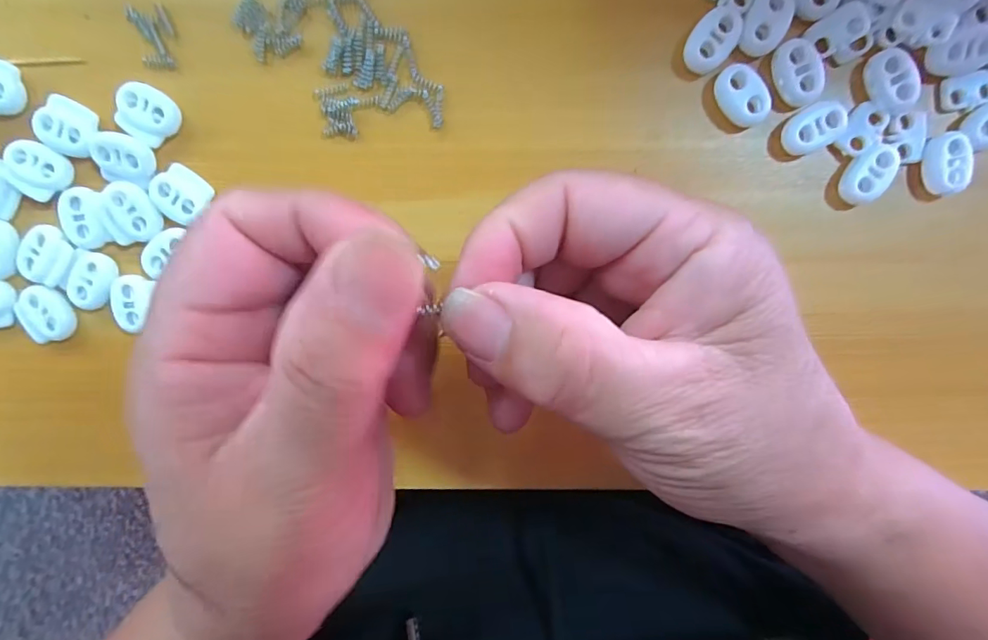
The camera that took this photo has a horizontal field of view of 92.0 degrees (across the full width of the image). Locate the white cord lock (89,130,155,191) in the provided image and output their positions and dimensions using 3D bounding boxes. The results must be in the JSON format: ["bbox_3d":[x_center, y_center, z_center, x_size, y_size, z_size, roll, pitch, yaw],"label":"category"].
[{"bbox_3d":[-0.135,-0.058,0.172,0.021,0.005,0.017,12,98,-1],"label":"white cord lock"}]

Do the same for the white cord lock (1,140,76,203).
[{"bbox_3d":[-0.167,-0.055,0.175,0.020,0.006,0.019,23,98,-3],"label":"white cord lock"}]

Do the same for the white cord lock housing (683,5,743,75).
[{"bbox_3d":[0.077,-0.098,0.167,0.015,0.004,0.022,38,97,-5],"label":"white cord lock housing"}]

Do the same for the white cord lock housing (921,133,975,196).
[{"bbox_3d":[0.163,-0.056,0.171,0.013,0.006,0.021,-11,98,2],"label":"white cord lock housing"}]

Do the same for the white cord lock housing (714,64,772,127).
[{"bbox_3d":[0.088,-0.079,0.169,0.014,0.004,0.022,-40,96,6],"label":"white cord lock housing"}]

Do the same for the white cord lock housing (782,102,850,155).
[{"bbox_3d":[0.114,-0.069,0.171,0.021,0.005,0.015,-24,98,4],"label":"white cord lock housing"}]

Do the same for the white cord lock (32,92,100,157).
[{"bbox_3d":[-0.153,-0.069,0.172,0.022,0.005,0.018,28,98,-4],"label":"white cord lock"}]

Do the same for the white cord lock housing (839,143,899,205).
[{"bbox_3d":[0.136,-0.053,0.172,0.014,0.006,0.022,34,97,-4],"label":"white cord lock housing"}]

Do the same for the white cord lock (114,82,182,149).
[{"bbox_3d":[-0.125,-0.074,0.173,0.020,0.007,0.019,28,98,-4],"label":"white cord lock"}]

